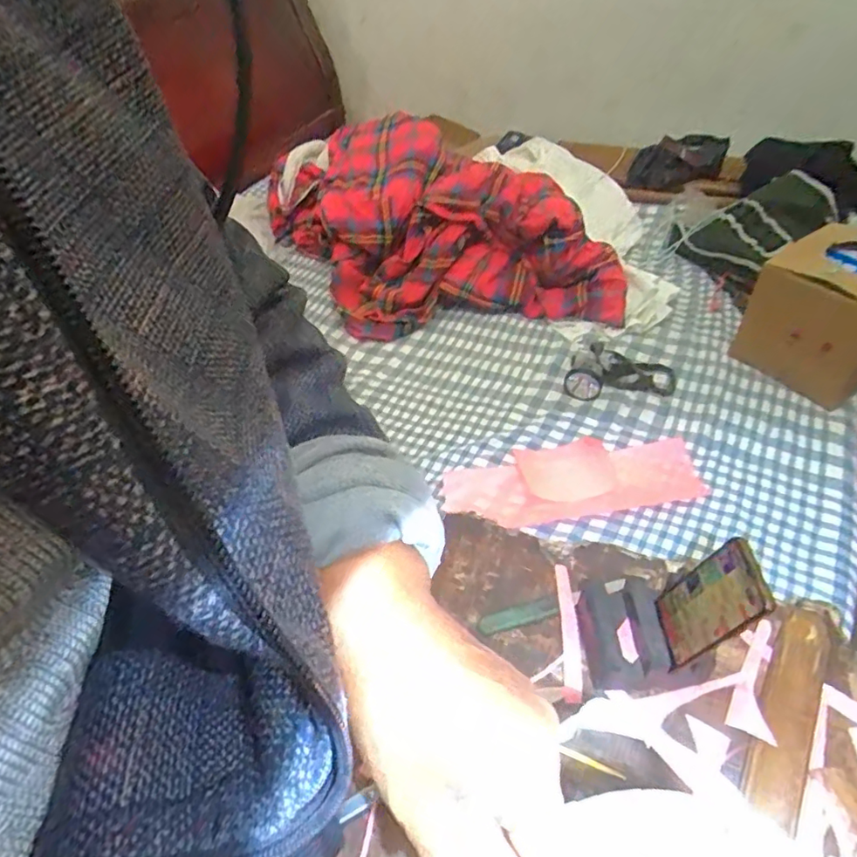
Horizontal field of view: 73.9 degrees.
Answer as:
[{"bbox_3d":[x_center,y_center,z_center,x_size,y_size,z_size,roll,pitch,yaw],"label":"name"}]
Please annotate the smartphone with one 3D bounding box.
[{"bbox_3d":[0.280,0.175,0.573,0.013,0.159,0.073,4,48,-13],"label":"smartphone"}]

